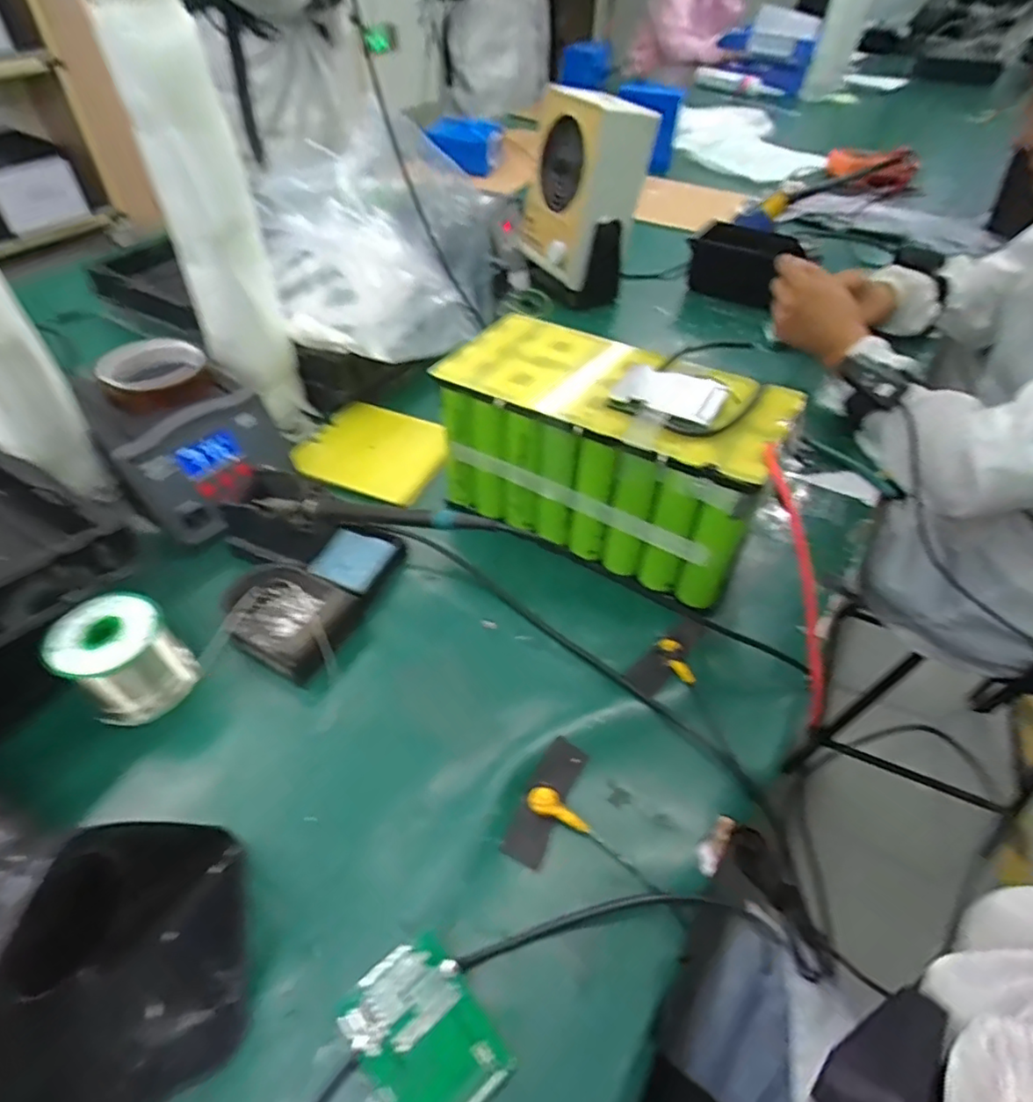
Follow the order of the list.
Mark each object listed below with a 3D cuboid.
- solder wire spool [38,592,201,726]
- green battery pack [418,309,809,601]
[{"bbox_3d":[-0.286,0.079,0.441,0.060,0.074,0.070,30,53,24],"label":"solder wire spool"},{"bbox_3d":[0.079,-0.094,0.536,0.281,0.144,0.144,26,51,21],"label":"green battery pack"}]

